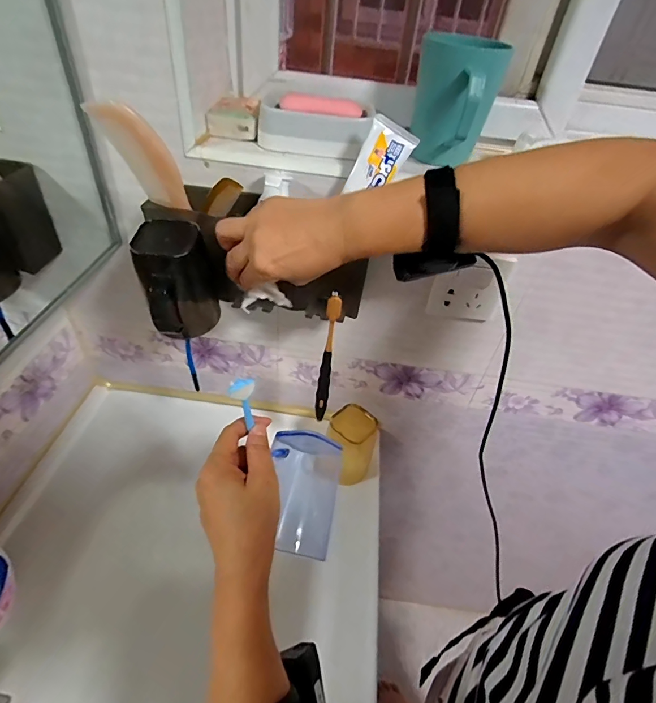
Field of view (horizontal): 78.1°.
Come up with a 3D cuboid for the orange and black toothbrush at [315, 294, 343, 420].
[{"bbox_3d":[-0.001,0.013,0.467,0.016,0.181,0.016,7,41,1],"label":"orange and black toothbrush"}]

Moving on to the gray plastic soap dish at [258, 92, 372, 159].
[{"bbox_3d":[-0.012,-0.245,0.446,0.124,0.053,0.083,10,42,5],"label":"gray plastic soap dish"}]

